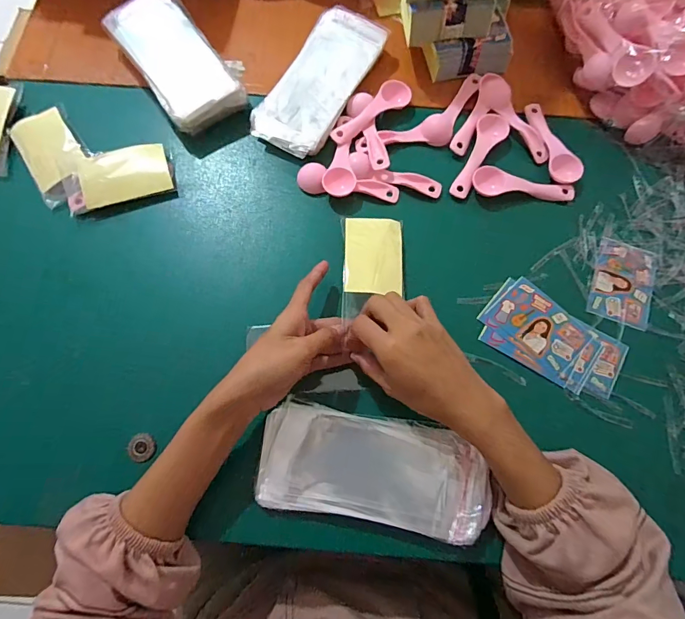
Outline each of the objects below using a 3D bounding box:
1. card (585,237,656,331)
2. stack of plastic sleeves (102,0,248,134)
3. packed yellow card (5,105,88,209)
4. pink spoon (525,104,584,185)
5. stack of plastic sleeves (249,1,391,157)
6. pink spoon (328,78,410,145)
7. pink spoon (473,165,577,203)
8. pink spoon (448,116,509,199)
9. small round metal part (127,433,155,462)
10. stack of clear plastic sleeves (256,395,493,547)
[{"bbox_3d":[0.296,-0.028,0.422,0.060,0.004,0.092,21,73,6],"label":"card"},{"bbox_3d":[-0.192,-0.296,0.468,0.099,0.033,0.185,-35,78,-10],"label":"stack of plastic sleeves"},{"bbox_3d":[-0.326,-0.177,0.452,0.066,0.017,0.111,-31,77,-9],"label":"packed yellow card"},{"bbox_3d":[0.241,-0.195,0.459,0.029,0.011,0.112,-15,75,-5],"label":"pink spoon"},{"bbox_3d":[-0.028,-0.266,0.466,0.086,0.026,0.191,28,76,7],"label":"stack of plastic sleeves"},{"bbox_3d":[0.032,-0.230,0.468,0.110,0.015,0.031,-36,78,-10],"label":"pink spoon"},{"bbox_3d":[0.202,-0.136,0.445,0.111,0.016,0.028,9,74,2],"label":"pink spoon"},{"bbox_3d":[0.155,-0.176,0.457,0.034,0.012,0.111,29,76,7],"label":"pink spoon"},{"bbox_3d":[-0.183,0.125,0.363,0.024,0.008,0.021,43,78,10],"label":"small round metal part"},{"bbox_3d":[0.025,0.137,0.344,0.190,0.019,0.085,10,74,2],"label":"stack of clear plastic sleeves"}]

